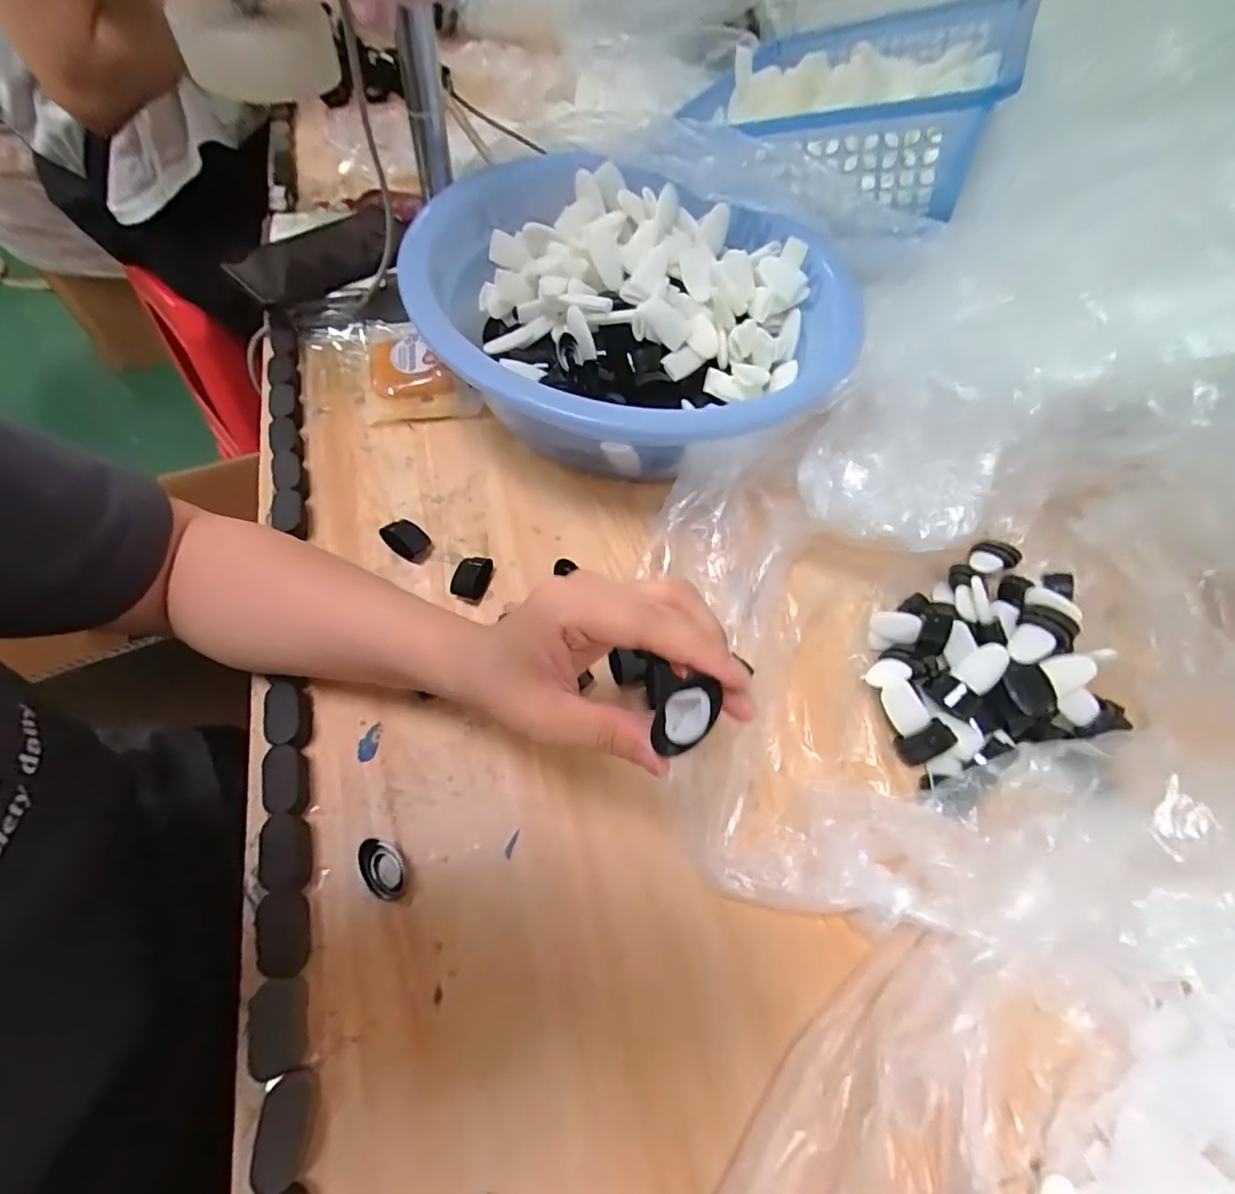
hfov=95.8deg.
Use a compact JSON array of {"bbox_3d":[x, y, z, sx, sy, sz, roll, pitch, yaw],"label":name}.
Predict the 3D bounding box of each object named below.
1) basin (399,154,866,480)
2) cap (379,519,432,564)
[{"bbox_3d":[0.016,-0.230,0.451,0.315,0.108,0.319,-1,60,2],"label":"basin"},{"bbox_3d":[-0.152,-0.041,0.404,0.030,0.022,0.021,29,62,10],"label":"cap"}]

